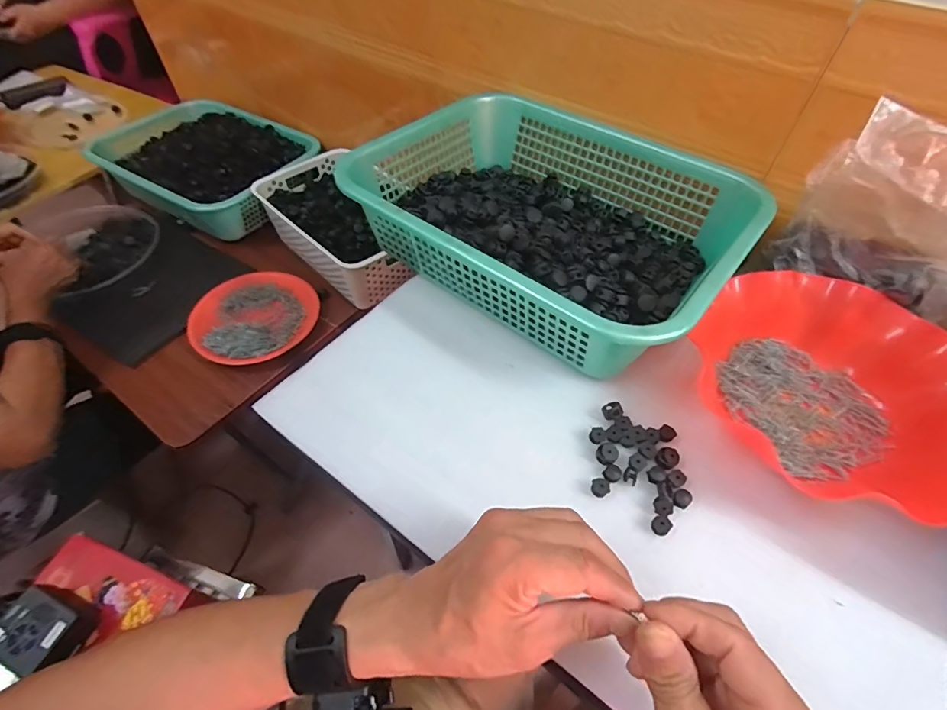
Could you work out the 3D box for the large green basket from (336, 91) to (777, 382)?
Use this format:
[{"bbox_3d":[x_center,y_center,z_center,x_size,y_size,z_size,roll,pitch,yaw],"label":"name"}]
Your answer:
[{"bbox_3d":[0.081,-0.161,0.496,0.385,0.089,0.291,34,60,23],"label":"large green basket"}]

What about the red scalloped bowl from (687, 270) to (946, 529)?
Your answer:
[{"bbox_3d":[0.302,0.024,0.391,0.214,0.059,0.198,0,53,0],"label":"red scalloped bowl"}]

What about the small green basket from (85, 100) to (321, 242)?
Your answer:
[{"bbox_3d":[-0.516,-0.393,0.930,0.372,0.103,0.314,23,56,16],"label":"small green basket"}]

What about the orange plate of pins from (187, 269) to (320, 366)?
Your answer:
[{"bbox_3d":[-0.350,-0.061,0.742,0.182,0.030,0.188,0,53,0],"label":"orange plate of pins"}]

